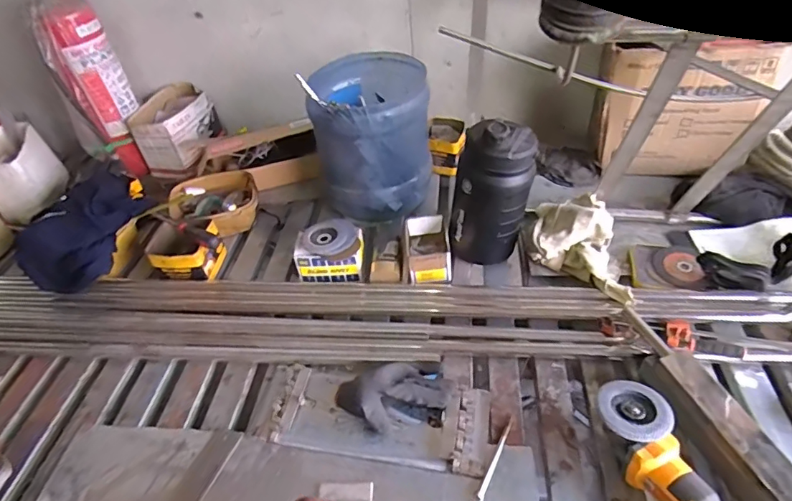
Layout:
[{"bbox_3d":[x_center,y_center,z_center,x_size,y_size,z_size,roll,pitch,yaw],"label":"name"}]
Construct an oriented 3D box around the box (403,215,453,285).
[{"bbox_3d":[0.063,-0.001,0.968,0.096,0.063,0.134,-1,44,6],"label":"box"}]

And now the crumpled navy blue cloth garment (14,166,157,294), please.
[{"bbox_3d":[-0.645,-0.066,1.023,0.173,0.127,0.297,4,43,11],"label":"crumpled navy blue cloth garment"}]

